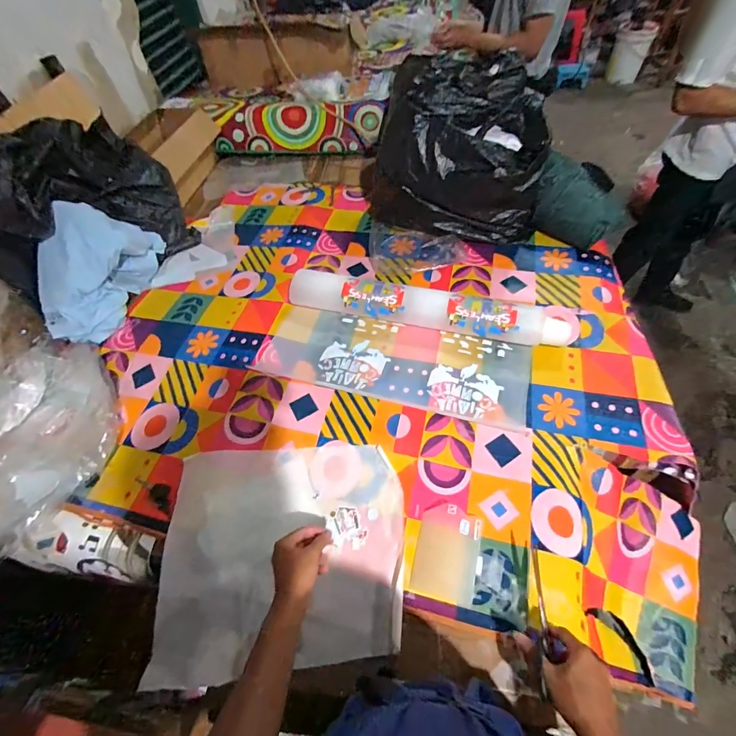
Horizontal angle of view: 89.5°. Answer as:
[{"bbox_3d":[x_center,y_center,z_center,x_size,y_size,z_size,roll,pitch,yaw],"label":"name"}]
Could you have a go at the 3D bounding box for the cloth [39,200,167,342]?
[{"bbox_3d":[-0.706,-0.258,0.953,0.137,0.220,0.362,6,58,7],"label":"cloth"}]

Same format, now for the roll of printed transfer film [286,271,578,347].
[{"bbox_3d":[0.131,-0.140,0.888,0.684,0.072,0.093,13,59,12],"label":"roll of printed transfer film"}]

